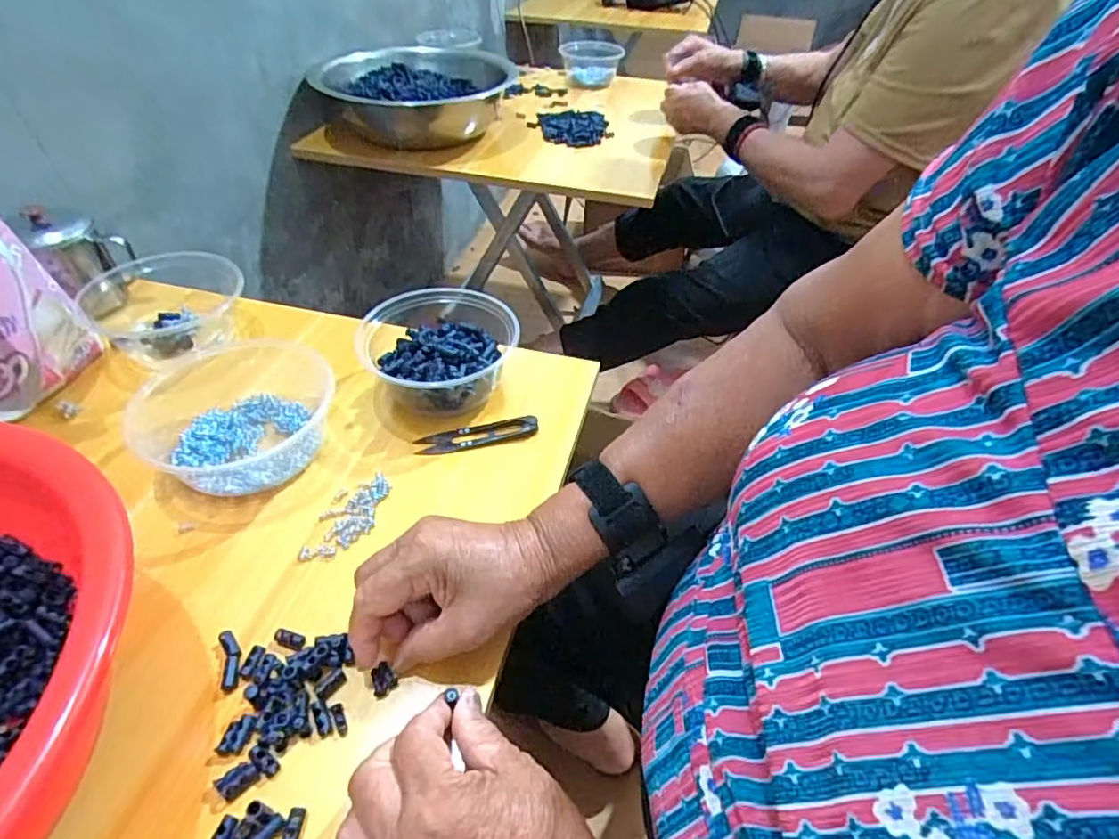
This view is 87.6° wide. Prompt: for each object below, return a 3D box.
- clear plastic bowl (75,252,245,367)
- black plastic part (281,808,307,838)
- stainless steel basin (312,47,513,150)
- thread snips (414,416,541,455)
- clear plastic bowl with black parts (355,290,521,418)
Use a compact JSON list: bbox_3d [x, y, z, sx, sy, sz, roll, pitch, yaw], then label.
[{"bbox_3d":[-0.410,-0.126,0.608,0.143,0.044,0.176,-22,49,-24],"label":"clear plastic bowl"},{"bbox_3d":[-0.135,0.208,0.296,0.008,0.004,0.019,6,43,3],"label":"black plastic part"},{"bbox_3d":[-0.239,-0.557,1.002,0.291,0.101,0.381,0,43,-3],"label":"stainless steel basin"},{"bbox_3d":[-0.070,0.012,0.493,0.101,0.012,0.027,-10,45,-13],"label":"thread snips"},{"bbox_3d":[-0.111,-0.058,0.517,0.128,0.065,0.137,11,44,9],"label":"clear plastic bowl with black parts"}]

